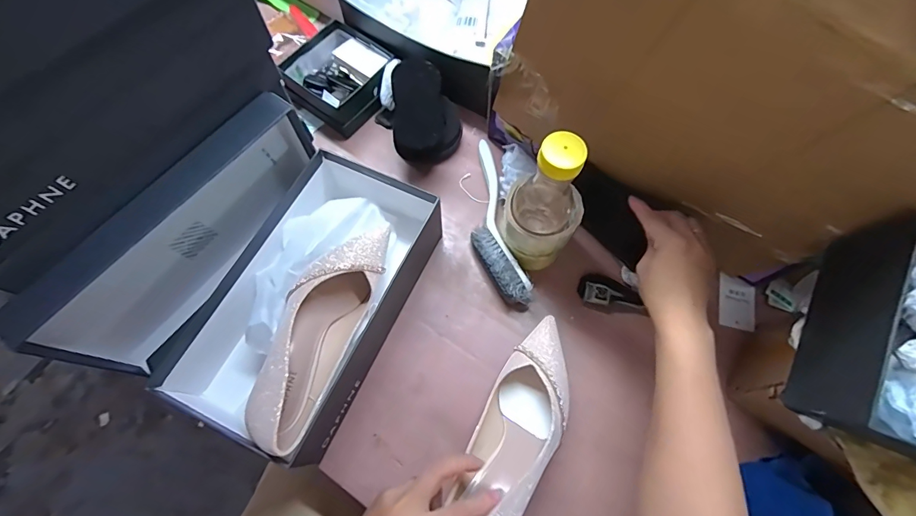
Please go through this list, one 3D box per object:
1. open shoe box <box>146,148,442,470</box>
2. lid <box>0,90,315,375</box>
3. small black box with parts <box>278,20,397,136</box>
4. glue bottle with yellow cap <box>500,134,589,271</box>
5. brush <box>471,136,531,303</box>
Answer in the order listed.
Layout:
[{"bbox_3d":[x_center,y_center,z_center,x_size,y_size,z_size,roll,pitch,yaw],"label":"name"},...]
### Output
[{"bbox_3d":[-0.151,0.038,0.461,0.159,0.110,0.301,24,70,9],"label":"open shoe box"},{"bbox_3d":[-0.274,-0.021,0.446,0.050,0.175,0.312,36,73,13],"label":"lid"},{"bbox_3d":[-0.165,-0.257,0.604,0.131,0.060,0.129,38,73,13],"label":"small black box with parts"},{"bbox_3d":[0.086,-0.049,0.444,0.081,0.190,0.065,36,73,13],"label":"glue bottle with yellow cap"},{"bbox_3d":[0.039,-0.051,0.531,0.052,0.039,0.233,-10,69,-4],"label":"brush"}]

